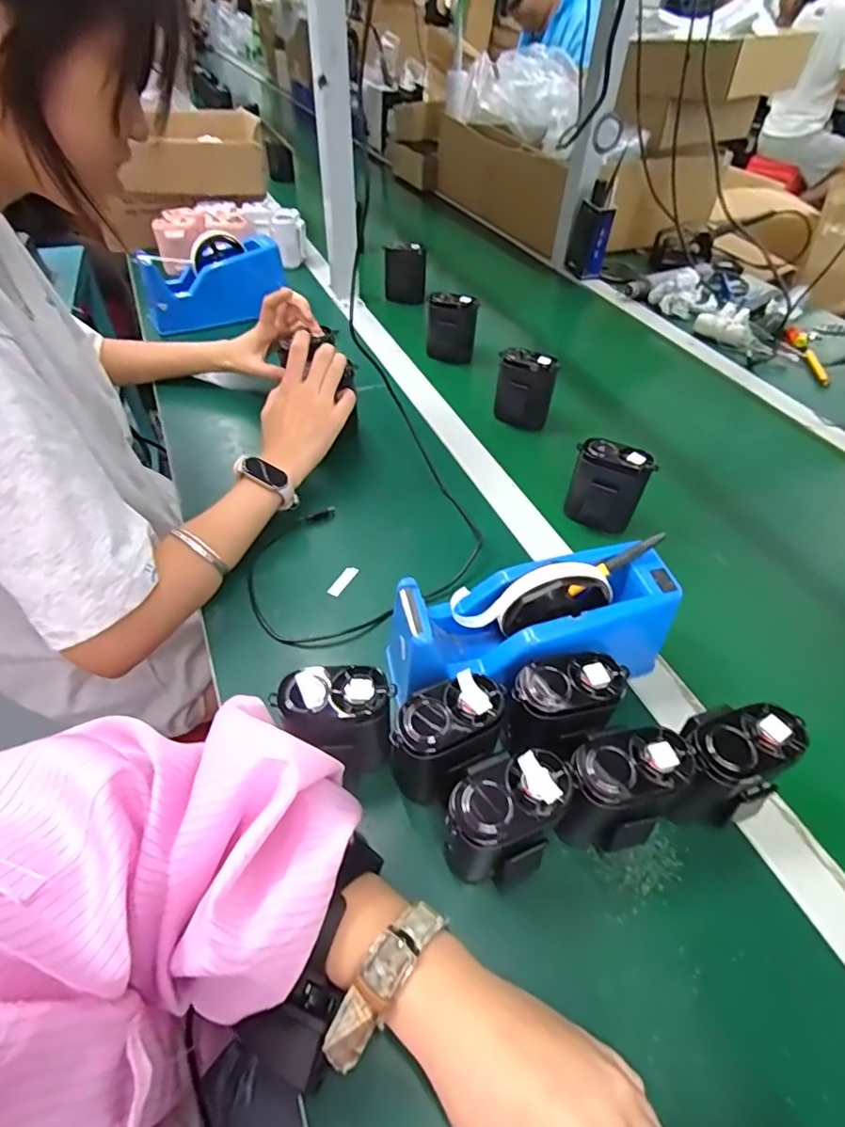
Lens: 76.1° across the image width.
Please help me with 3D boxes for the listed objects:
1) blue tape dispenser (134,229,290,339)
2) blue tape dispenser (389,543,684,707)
[{"bbox_3d":[-0.326,-0.438,0.831,0.213,0.109,0.076,-31,56,-26],"label":"blue tape dispenser"},{"bbox_3d":[0.081,0.051,0.393,0.188,0.100,0.080,-10,49,-10],"label":"blue tape dispenser"}]

